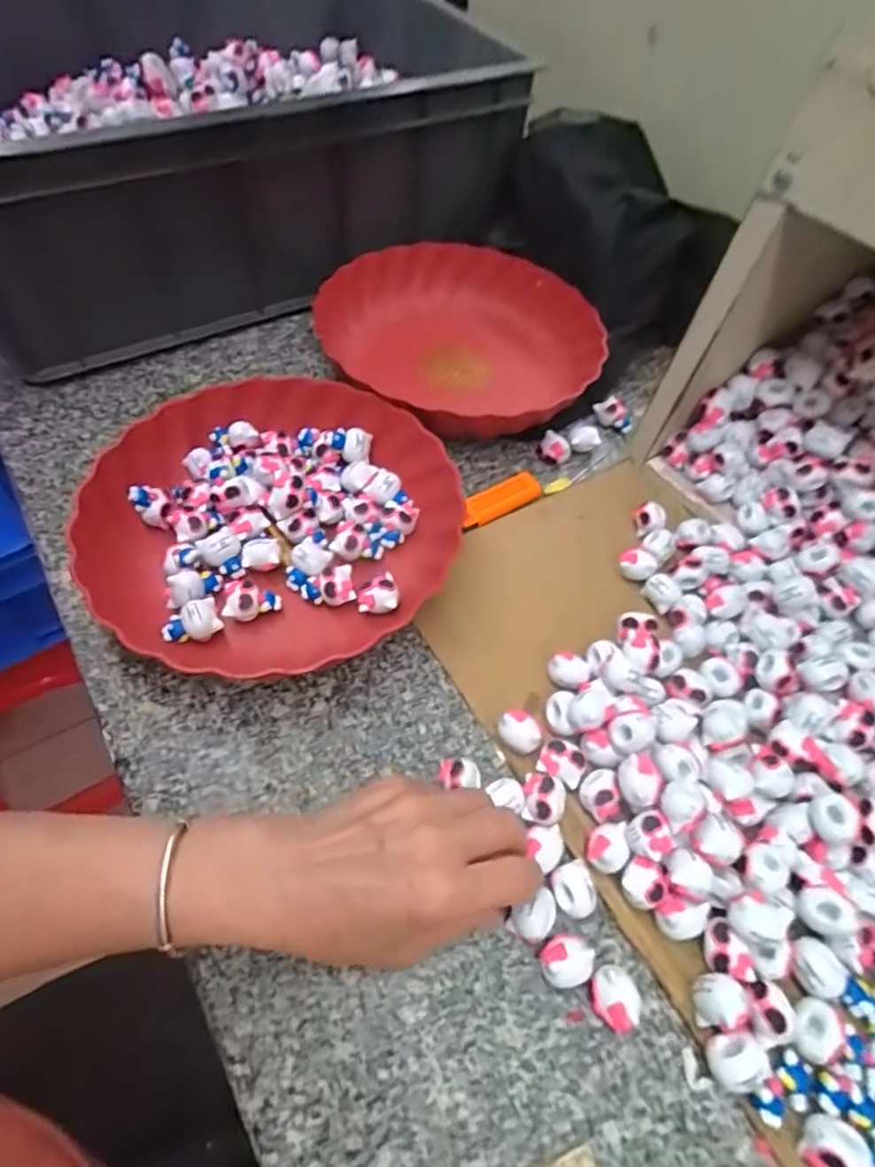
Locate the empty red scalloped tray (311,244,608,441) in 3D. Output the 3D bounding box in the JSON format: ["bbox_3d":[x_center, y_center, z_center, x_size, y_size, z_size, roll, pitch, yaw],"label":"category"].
[{"bbox_3d":[0.024,-0.205,0.545,0.218,0.081,0.230,-17,60,-16],"label":"empty red scalloped tray"}]

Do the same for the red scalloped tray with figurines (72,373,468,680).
[{"bbox_3d":[-0.115,-0.049,0.424,0.246,0.040,0.216,-19,61,-17],"label":"red scalloped tray with figurines"}]

